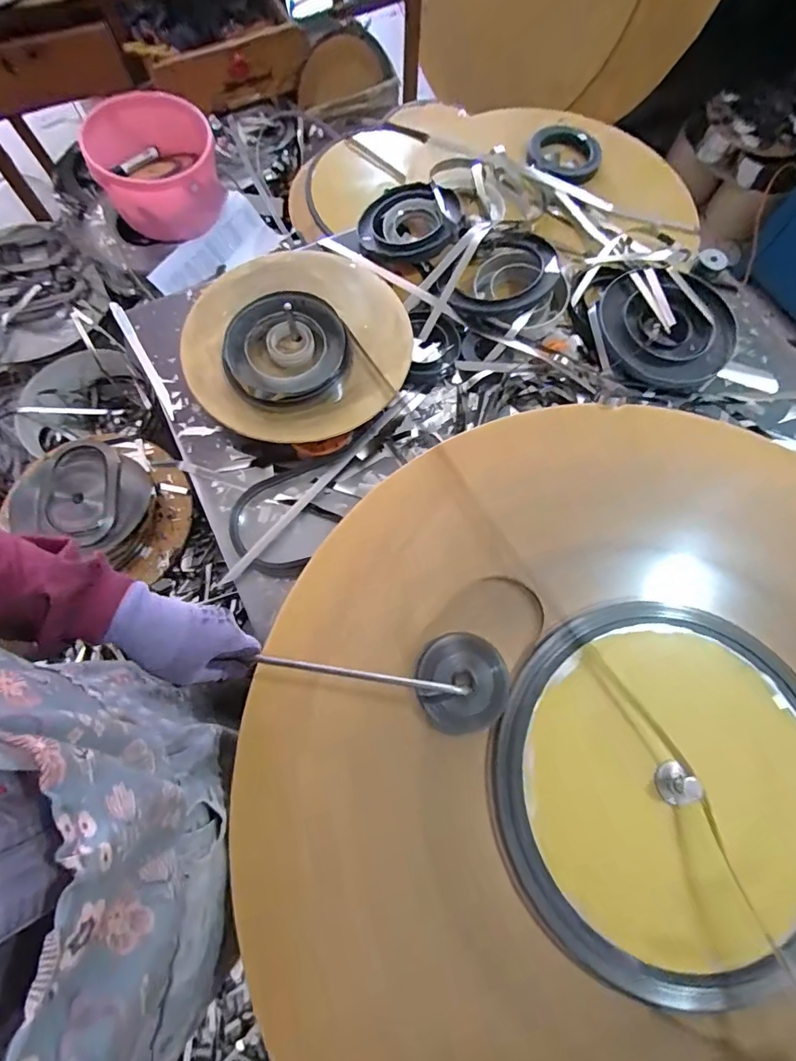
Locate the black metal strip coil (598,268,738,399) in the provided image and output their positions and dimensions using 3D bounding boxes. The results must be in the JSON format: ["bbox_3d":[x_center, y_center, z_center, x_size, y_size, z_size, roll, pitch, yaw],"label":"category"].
[{"bbox_3d":[0.387,-0.282,0.667,0.198,0.037,0.197,0,72,-1],"label":"black metal strip coil"}]

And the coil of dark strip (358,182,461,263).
[{"bbox_3d":[0.017,-0.455,0.710,0.145,0.028,0.145,-4,74,12],"label":"coil of dark strip"}]

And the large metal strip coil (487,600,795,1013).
[{"bbox_3d":[0.255,0.239,0.453,0.327,0.027,0.334,0,72,-1],"label":"large metal strip coil"}]

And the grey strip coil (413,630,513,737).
[{"bbox_3d":[0.065,0.152,0.480,0.091,0.011,0.093,0,72,-1],"label":"grey strip coil"}]

